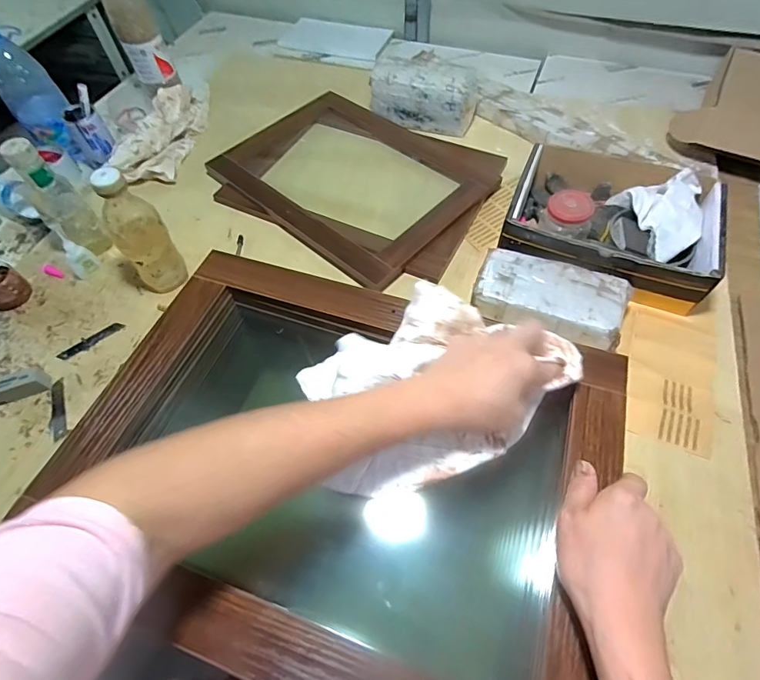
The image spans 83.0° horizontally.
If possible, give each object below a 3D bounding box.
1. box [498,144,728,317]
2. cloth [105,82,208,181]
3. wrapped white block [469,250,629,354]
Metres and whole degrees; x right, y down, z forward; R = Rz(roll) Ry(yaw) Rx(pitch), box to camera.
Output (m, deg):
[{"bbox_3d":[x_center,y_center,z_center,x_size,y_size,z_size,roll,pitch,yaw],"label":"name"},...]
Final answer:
[{"bbox_3d":[0.368,-0.197,0.694,0.295,0.106,0.245,18,60,14],"label":"box"},{"bbox_3d":[-0.464,-0.479,0.918,0.136,0.082,0.348,-1,57,3],"label":"cloth"},{"bbox_3d":[0.250,-0.062,0.642,0.210,0.048,0.118,17,60,13],"label":"wrapped white block"}]

